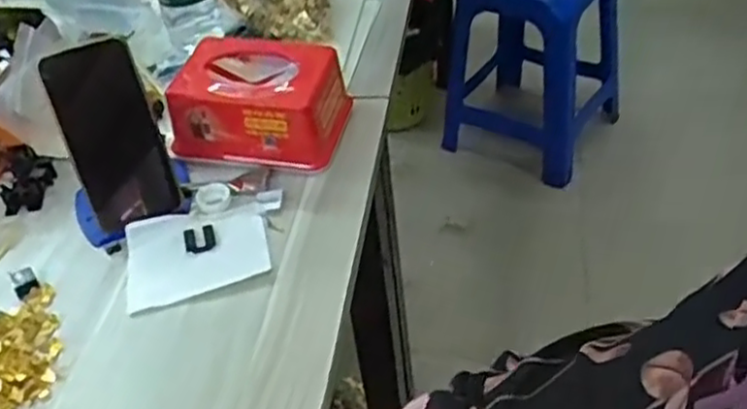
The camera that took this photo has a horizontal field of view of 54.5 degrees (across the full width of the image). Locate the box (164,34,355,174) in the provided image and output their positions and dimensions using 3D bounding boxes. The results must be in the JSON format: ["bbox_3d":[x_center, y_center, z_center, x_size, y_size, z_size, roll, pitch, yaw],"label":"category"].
[{"bbox_3d":[-0.113,-0.099,0.702,0.158,0.082,0.102,5,43,14],"label":"box"}]

